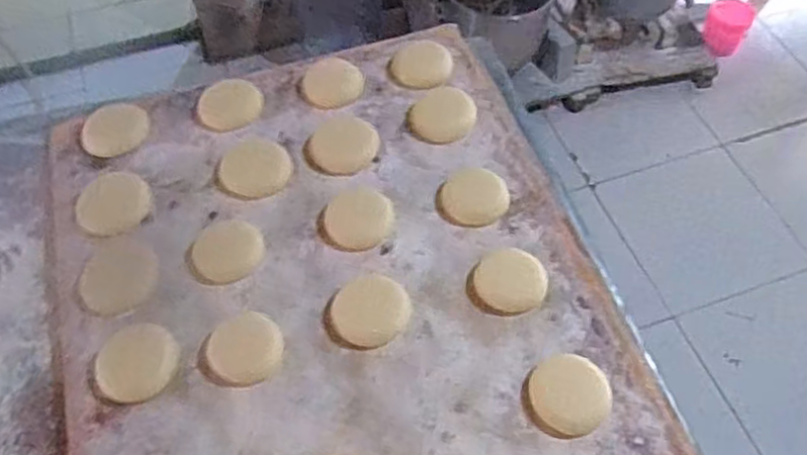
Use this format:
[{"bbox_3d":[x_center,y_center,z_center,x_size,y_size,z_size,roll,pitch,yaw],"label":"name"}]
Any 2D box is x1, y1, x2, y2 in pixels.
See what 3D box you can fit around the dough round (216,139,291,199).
[{"bbox_3d":[-0.138,-0.054,0.634,0.065,0.005,0.068,0,56,0],"label":"dough round"}]

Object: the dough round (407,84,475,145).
[{"bbox_3d":[0.037,-0.107,0.656,0.060,0.018,0.054,8,57,6],"label":"dough round"}]

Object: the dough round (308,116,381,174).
[{"bbox_3d":[-0.056,-0.078,0.641,0.063,0.011,0.057,21,59,14],"label":"dough round"}]

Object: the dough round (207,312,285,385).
[{"bbox_3d":[-0.122,0.093,0.535,0.056,0.004,0.055,0,56,0],"label":"dough round"}]

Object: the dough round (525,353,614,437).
[{"bbox_3d":[0.122,0.120,0.502,0.057,0.005,0.058,0,56,0],"label":"dough round"}]

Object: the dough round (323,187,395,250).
[{"bbox_3d":[-0.038,-0.009,0.597,0.058,0.004,0.060,0,56,0],"label":"dough round"}]

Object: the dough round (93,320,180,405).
[{"bbox_3d":[-0.207,0.104,0.533,0.059,0.005,0.063,0,56,0],"label":"dough round"}]

